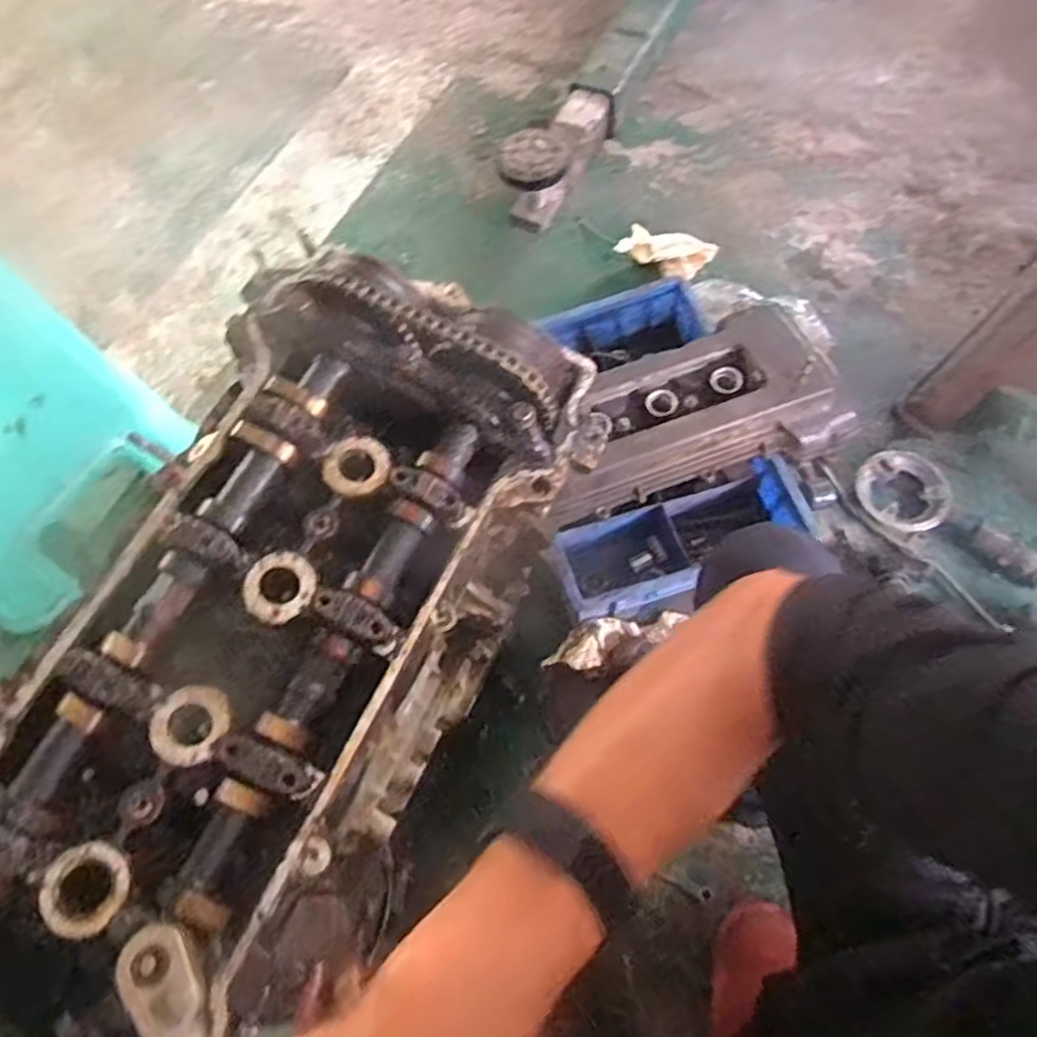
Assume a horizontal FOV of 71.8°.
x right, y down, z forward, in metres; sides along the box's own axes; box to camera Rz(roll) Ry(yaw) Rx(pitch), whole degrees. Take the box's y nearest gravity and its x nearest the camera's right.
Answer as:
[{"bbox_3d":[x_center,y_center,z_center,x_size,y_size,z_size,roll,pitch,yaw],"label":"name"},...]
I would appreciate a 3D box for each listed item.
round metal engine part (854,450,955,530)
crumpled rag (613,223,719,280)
[{"bbox_3d":[0.534,-0.039,0.997,0.108,0.015,0.122,-28,74,9],"label":"round metal engine part"},{"bbox_3d":[0.245,-0.446,1.184,0.156,0.045,0.061,24,68,27],"label":"crumpled rag"}]

